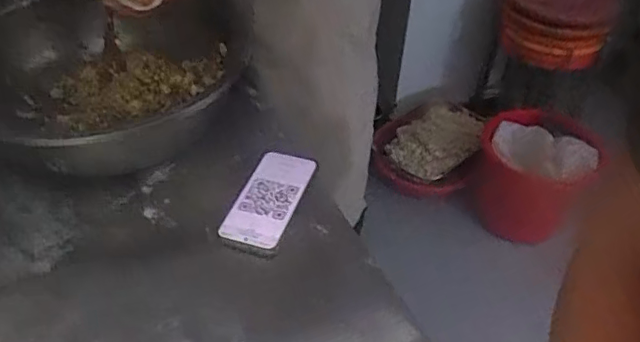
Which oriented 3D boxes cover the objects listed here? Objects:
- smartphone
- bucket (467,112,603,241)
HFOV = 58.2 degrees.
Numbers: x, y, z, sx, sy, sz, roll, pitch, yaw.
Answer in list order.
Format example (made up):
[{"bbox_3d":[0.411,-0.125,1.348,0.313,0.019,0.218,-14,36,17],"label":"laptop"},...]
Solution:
[{"bbox_3d":[-0.061,0.030,0.691,0.075,0.009,0.151,14,44,12],"label":"smartphone"},{"bbox_3d":[0.636,0.021,1.724,0.321,0.336,0.321,1,42,-1],"label":"bucket"}]

